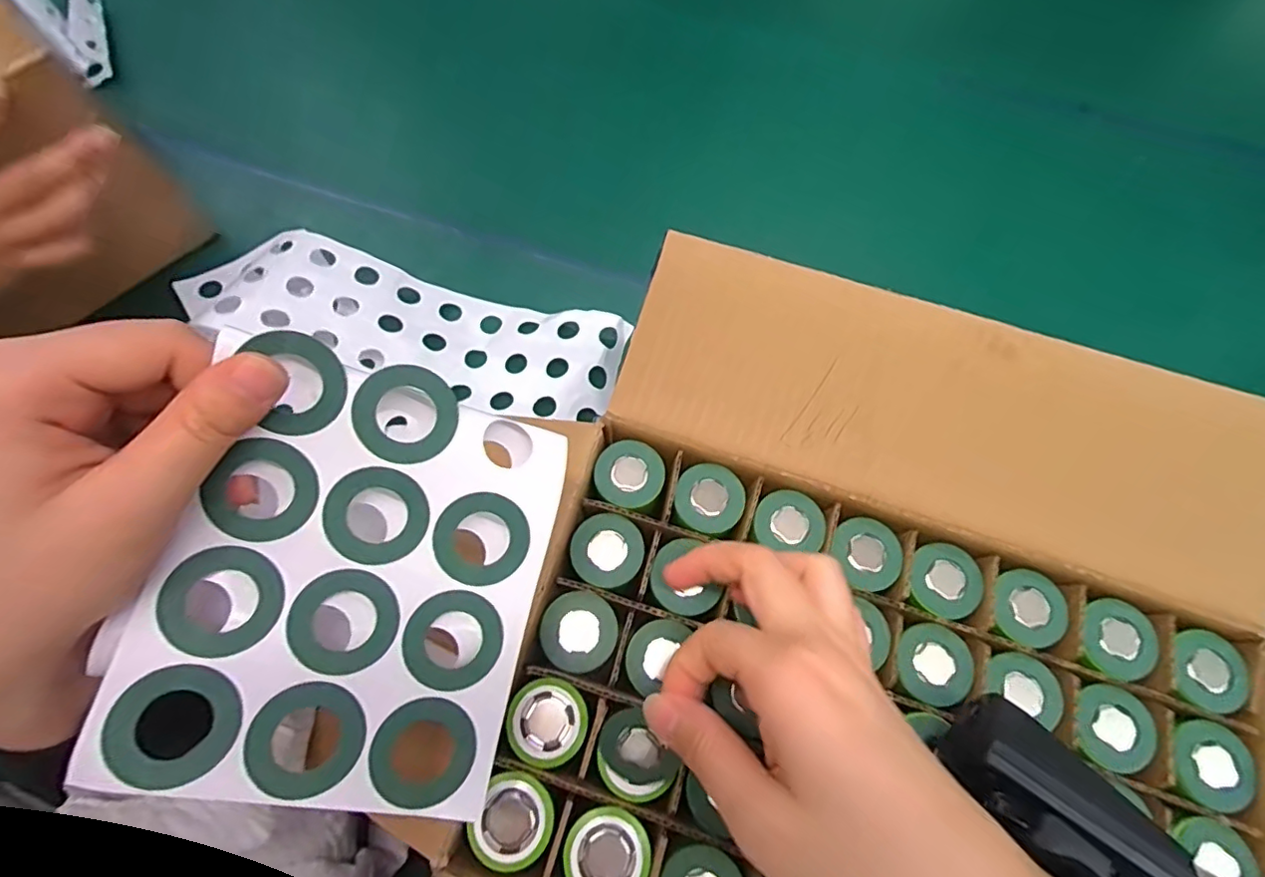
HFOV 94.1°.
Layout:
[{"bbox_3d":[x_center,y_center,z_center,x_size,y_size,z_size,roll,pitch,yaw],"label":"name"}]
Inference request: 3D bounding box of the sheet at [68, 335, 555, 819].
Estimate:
[{"bbox_3d":[-0.084,0.044,0.183,0.108,0.016,0.127,18,79,-17],"label":"sheet"}]

